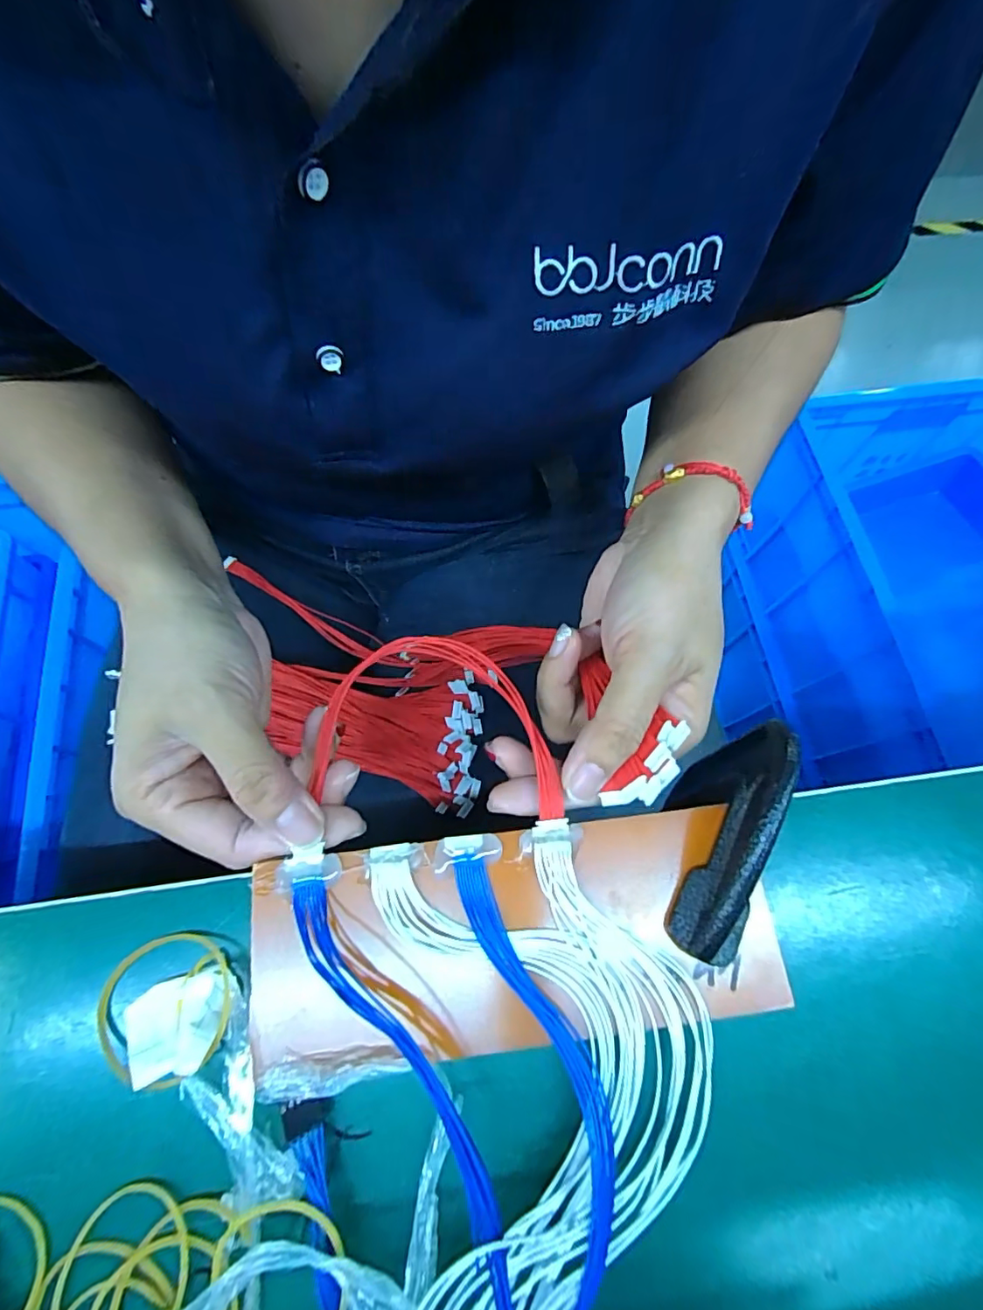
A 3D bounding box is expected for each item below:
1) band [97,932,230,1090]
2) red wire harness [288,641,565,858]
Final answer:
[{"bbox_3d":[-0.119,0.128,0.195,0.051,0.009,0.047,-6,59,10],"label":"band"},{"bbox_3d":[-0.027,0.033,0.228,0.104,0.014,0.092,-5,70,-3],"label":"red wire harness"}]

